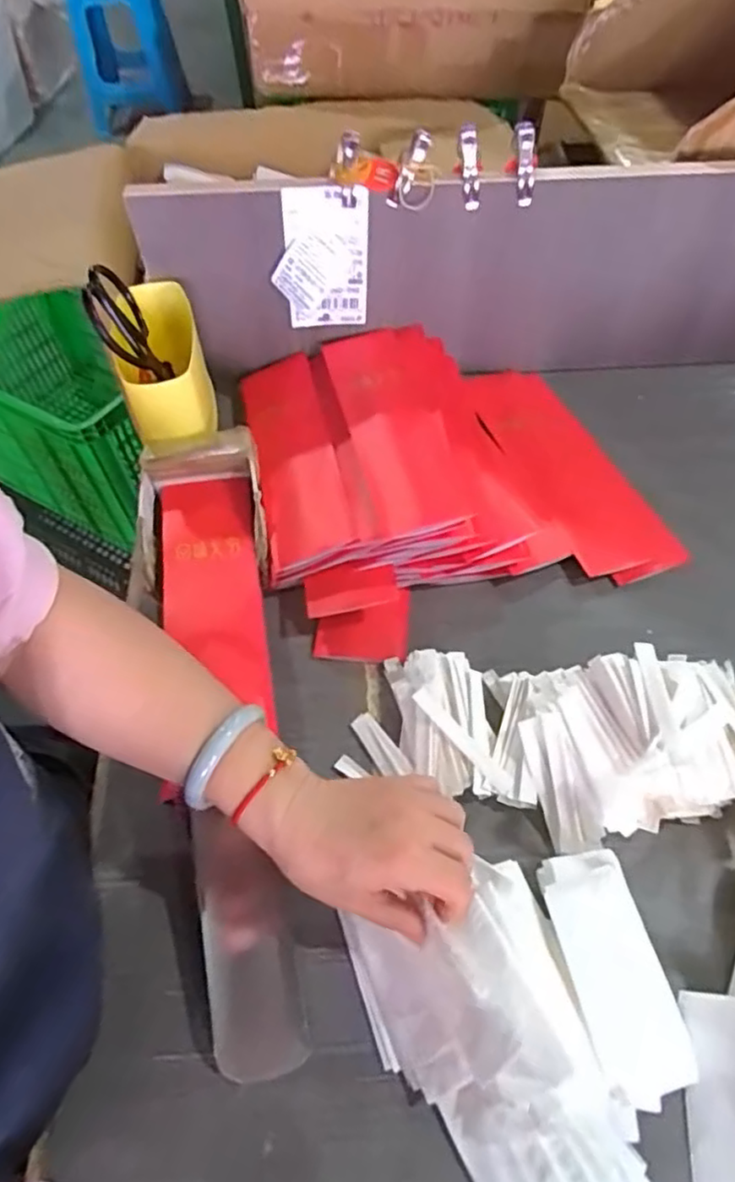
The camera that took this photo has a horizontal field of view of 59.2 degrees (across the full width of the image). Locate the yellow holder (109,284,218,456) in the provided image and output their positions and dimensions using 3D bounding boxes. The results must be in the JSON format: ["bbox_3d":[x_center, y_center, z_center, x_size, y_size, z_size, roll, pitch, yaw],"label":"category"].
[{"bbox_3d":[-0.185,-0.204,0.593,0.068,0.068,0.159,-13,57,-7],"label":"yellow holder"}]

